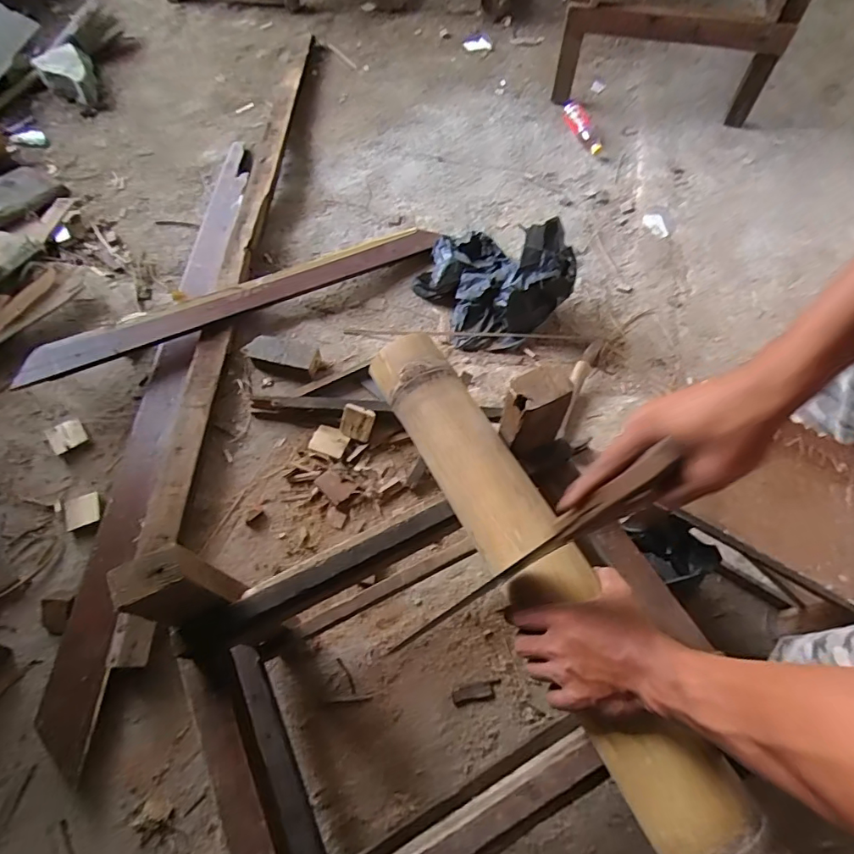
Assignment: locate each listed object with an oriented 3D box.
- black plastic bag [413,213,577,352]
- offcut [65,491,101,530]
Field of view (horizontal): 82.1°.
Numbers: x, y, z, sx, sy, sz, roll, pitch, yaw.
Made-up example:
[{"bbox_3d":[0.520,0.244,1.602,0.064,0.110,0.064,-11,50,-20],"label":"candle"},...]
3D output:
[{"bbox_3d":[0.147,-0.358,1.100,0.295,0.179,0.319,-25,66,-14],"label":"black plastic bag"},{"bbox_3d":[-0.608,0.146,0.862,0.057,0.016,0.057,-15,64,-10],"label":"offcut"}]

